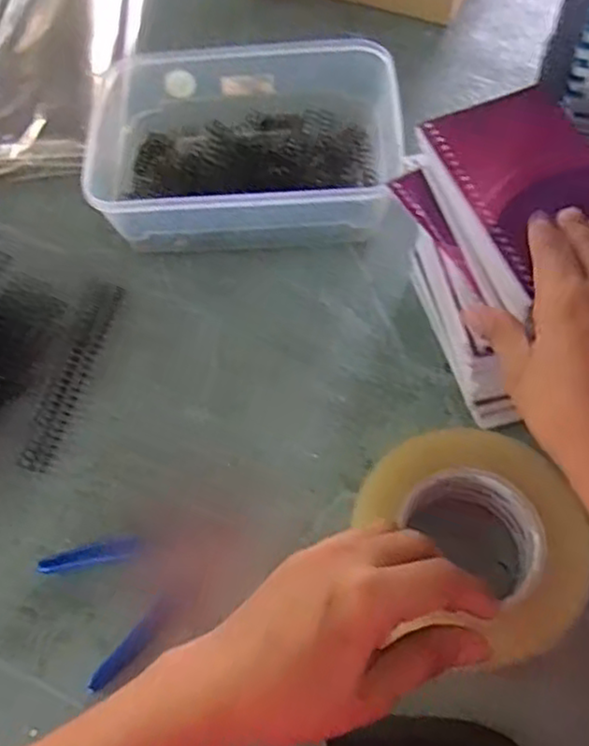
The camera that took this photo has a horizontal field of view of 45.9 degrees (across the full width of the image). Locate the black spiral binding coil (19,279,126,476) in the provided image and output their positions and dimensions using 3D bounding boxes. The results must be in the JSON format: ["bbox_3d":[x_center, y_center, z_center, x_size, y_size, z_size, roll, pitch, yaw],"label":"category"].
[{"bbox_3d":[-0.161,-0.001,0.510,0.024,0.008,0.153,11,65,9],"label":"black spiral binding coil"}]

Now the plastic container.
[{"bbox_3d":[-0.041,-0.189,0.561,0.232,0.067,0.193,-5,63,1],"label":"plastic container"}]

